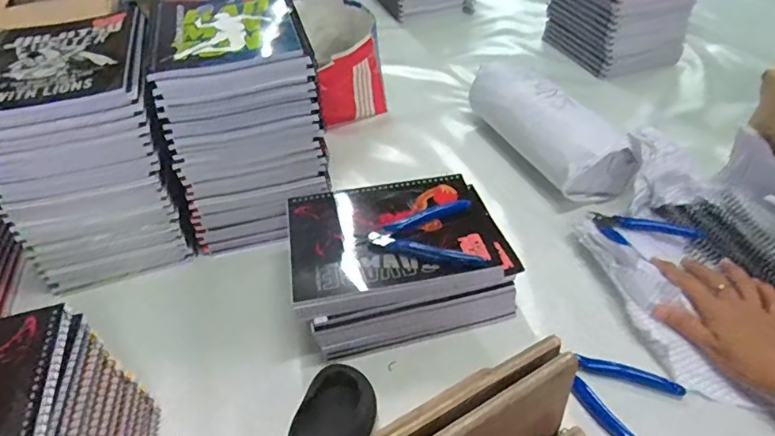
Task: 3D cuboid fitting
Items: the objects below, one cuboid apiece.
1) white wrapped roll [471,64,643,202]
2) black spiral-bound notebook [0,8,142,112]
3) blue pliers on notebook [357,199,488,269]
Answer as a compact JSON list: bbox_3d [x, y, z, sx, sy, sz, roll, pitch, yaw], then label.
[{"bbox_3d":[0.217,-0.131,0.726,0.087,0.081,0.259,-19,44,-16],"label":"white wrapped roll"},{"bbox_3d":[-0.341,-0.166,0.538,0.164,0.016,0.188,-13,43,-10],"label":"black spiral-bound notebook"},{"bbox_3d":[0.048,0.007,0.536,0.121,0.018,0.094,12,45,17],"label":"blue pliers on notebook"}]

